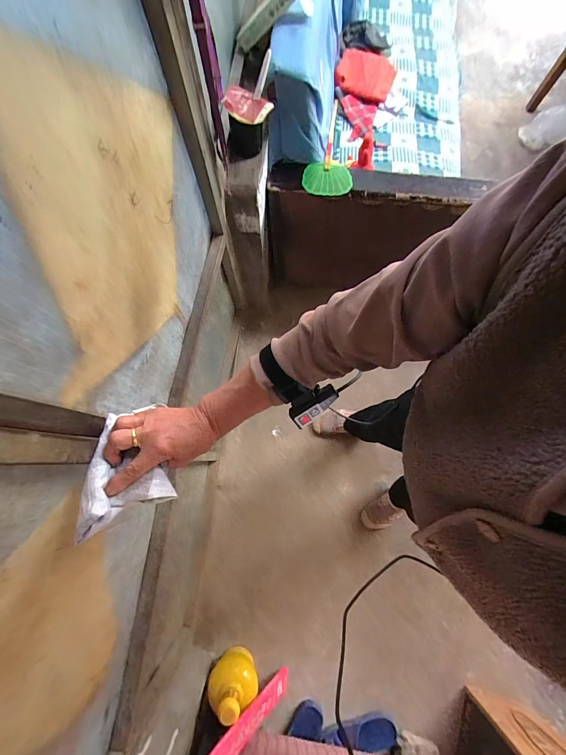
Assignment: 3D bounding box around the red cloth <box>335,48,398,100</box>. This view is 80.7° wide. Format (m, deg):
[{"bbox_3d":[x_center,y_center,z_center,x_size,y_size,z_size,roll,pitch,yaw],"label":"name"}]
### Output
[{"bbox_3d":[0.291,-1.068,1.162,0.196,0.067,0.169,13,76,3],"label":"red cloth"}]

